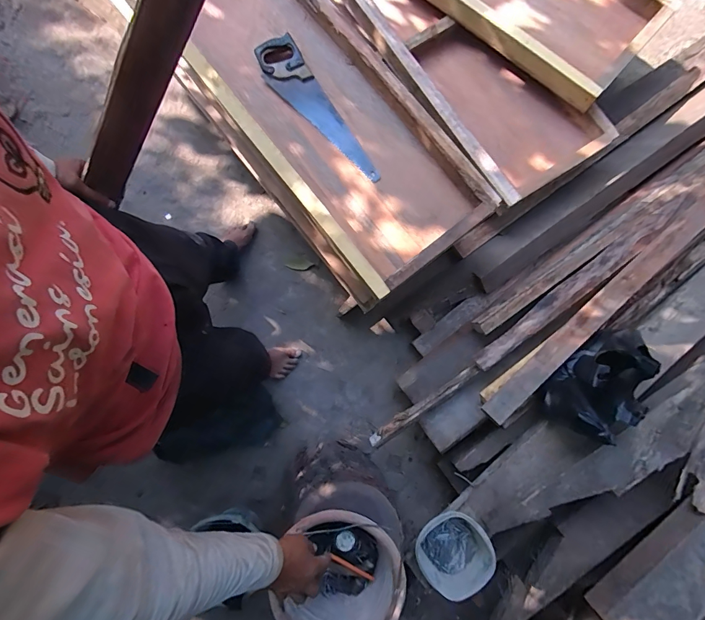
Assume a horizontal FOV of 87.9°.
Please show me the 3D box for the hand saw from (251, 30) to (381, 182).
[{"bbox_3d":[-0.104,-0.542,1.025,0.116,0.021,0.483,-33,90,15],"label":"hand saw"}]

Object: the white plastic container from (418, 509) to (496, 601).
[{"bbox_3d":[0.256,0.606,0.912,0.178,0.079,0.160,-35,82,-7],"label":"white plastic container"}]

